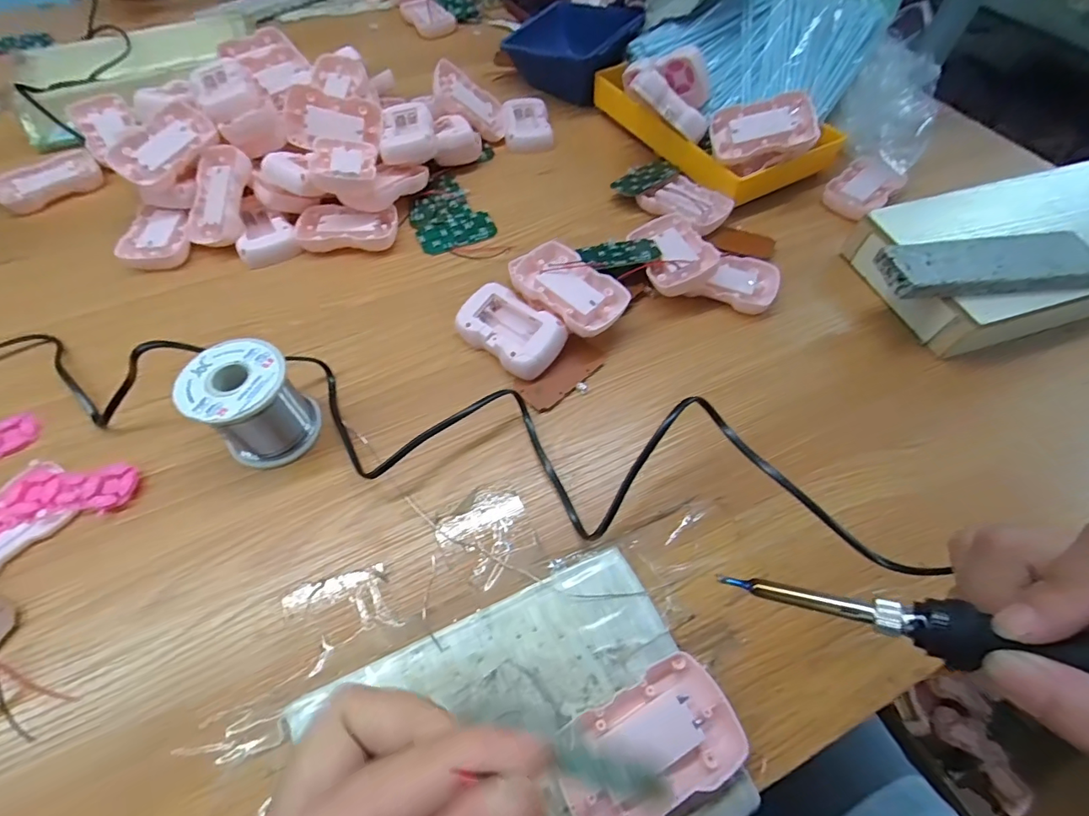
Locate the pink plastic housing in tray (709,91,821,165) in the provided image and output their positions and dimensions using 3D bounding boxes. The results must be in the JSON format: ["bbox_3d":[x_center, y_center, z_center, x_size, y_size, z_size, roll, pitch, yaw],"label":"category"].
[{"bbox_3d":[0.204,-0.260,0.447,0.089,0.013,0.051,-7,88,16],"label":"pink plastic housing in tray"}]

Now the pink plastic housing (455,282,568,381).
[{"bbox_3d":[-0.027,-0.061,0.377,0.082,0.020,0.052,37,80,22],"label":"pink plastic housing"}]

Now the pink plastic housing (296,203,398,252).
[{"bbox_3d":[-0.183,-0.169,0.448,0.089,0.013,0.054,-1,59,-2],"label":"pink plastic housing"}]

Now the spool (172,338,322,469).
[{"bbox_3d":[-0.192,-0.003,0.318,0.059,0.063,0.060,40,66,21],"label":"spool"}]

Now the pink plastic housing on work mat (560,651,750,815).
[{"bbox_3d":[0.051,0.168,0.237,0.088,0.020,0.052,-25,63,-15],"label":"pink plastic housing on work mat"}]

